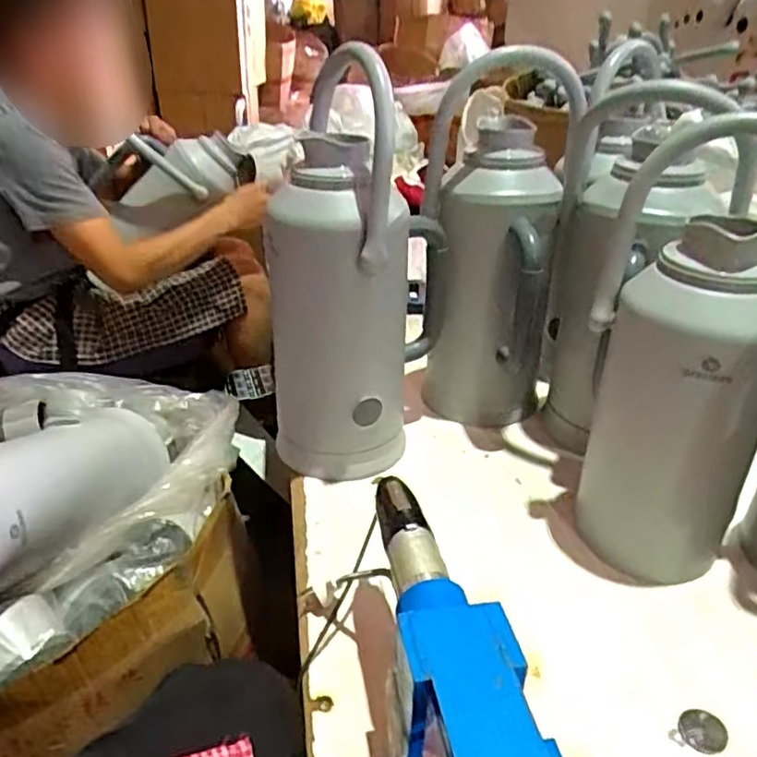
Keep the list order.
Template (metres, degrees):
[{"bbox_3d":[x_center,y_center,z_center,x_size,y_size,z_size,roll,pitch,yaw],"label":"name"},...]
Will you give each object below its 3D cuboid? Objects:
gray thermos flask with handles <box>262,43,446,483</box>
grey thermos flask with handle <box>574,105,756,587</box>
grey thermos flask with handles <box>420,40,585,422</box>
[{"bbox_3d":[-0.030,-0.115,0.771,0.159,0.433,0.183,13,32,21],"label":"gray thermos flask with handles"},{"bbox_3d":[0.300,-0.016,0.639,0.133,0.430,0.173,-19,34,-30],"label":"grey thermos flask with handle"},{"bbox_3d":[0.143,-0.144,0.833,0.177,0.442,0.156,4,30,7],"label":"grey thermos flask with handles"}]

